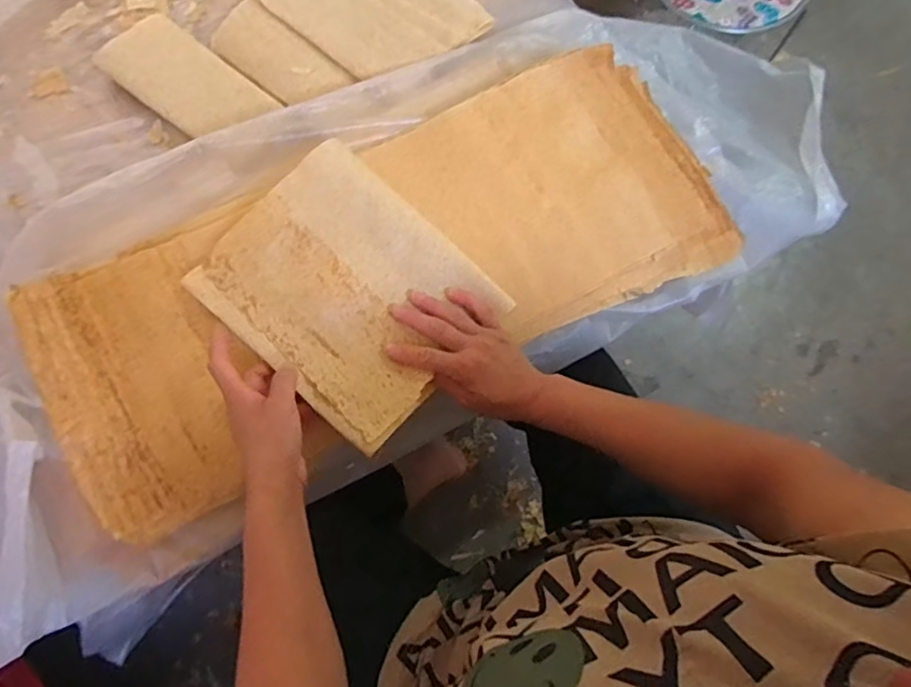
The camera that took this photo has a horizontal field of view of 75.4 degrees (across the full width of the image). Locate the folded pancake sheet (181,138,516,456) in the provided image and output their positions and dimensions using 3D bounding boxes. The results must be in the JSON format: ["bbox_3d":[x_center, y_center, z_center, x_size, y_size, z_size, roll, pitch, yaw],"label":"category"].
[{"bbox_3d":[-0.106,-0.056,0.599,0.259,0.024,0.219,42,77,4],"label":"folded pancake sheet"}]

